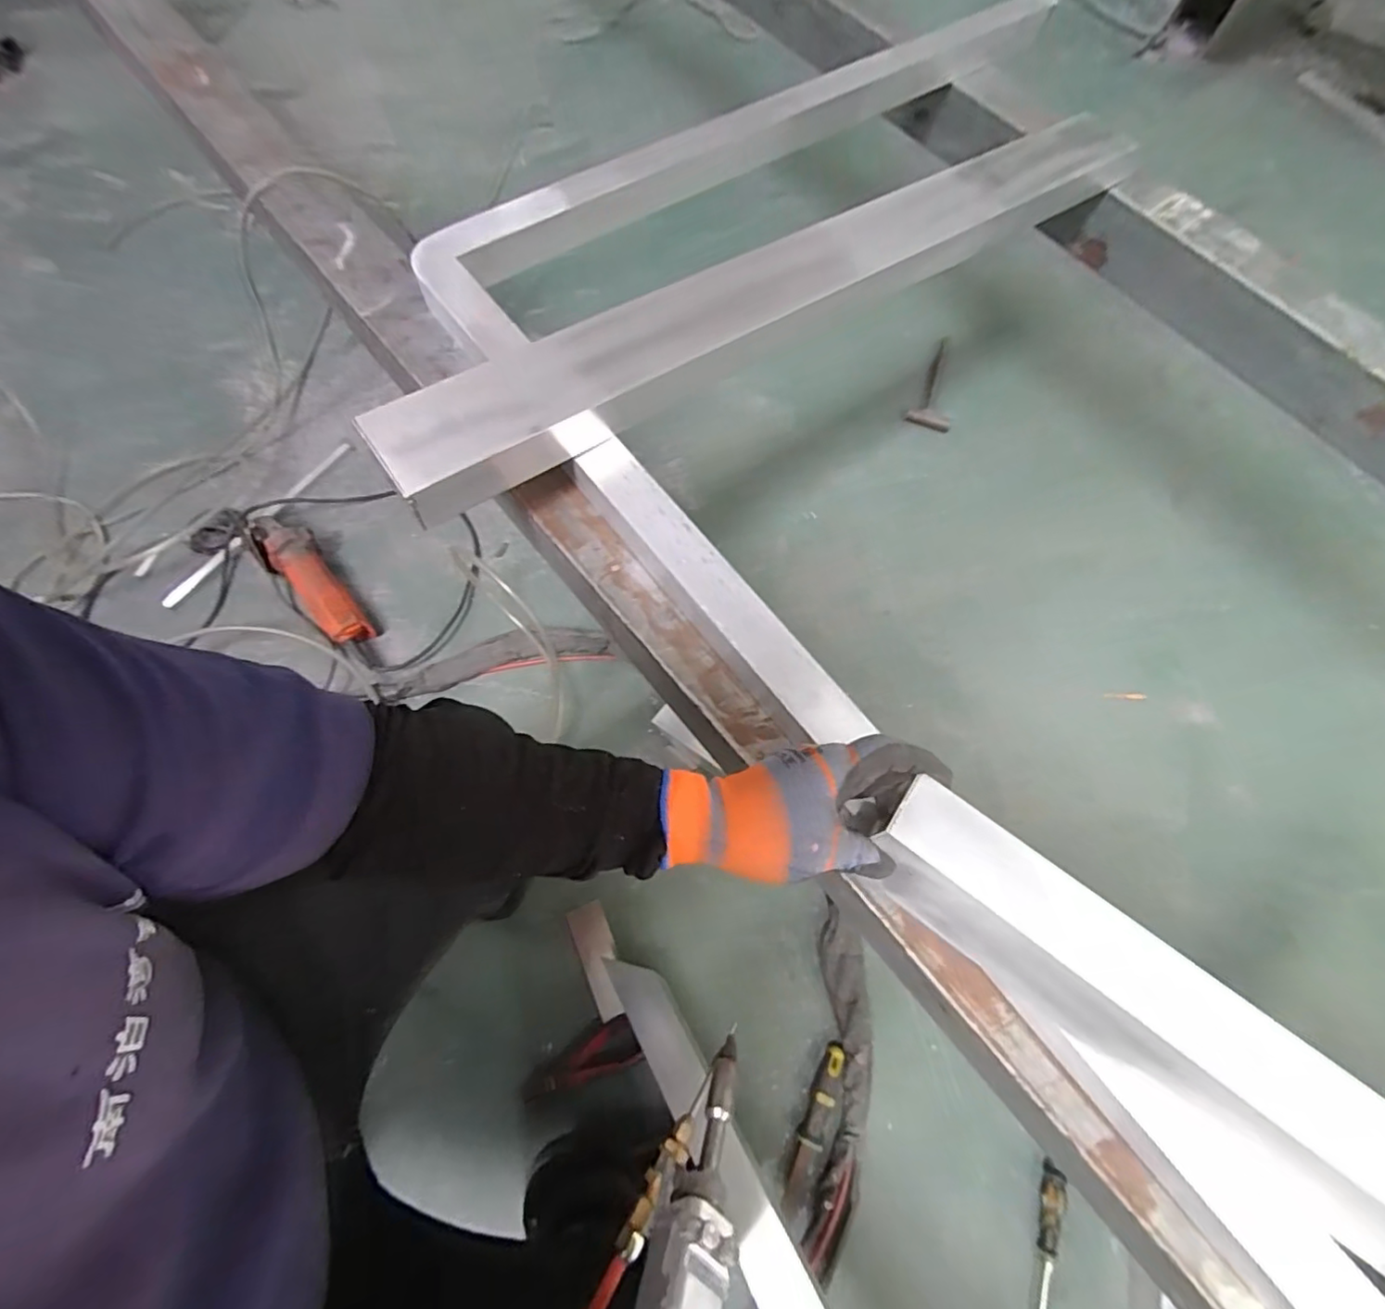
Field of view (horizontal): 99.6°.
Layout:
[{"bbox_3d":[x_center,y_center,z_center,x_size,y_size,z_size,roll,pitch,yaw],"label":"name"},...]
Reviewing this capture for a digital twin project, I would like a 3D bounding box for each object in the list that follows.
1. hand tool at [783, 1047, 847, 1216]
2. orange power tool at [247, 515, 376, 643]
[{"bbox_3d":[0.156,0.604,0.748,0.029,0.028,0.194,23,70,5],"label":"hand tool"},{"bbox_3d":[-0.626,-0.121,0.967,0.080,0.059,0.267,-39,86,-12],"label":"orange power tool"}]

